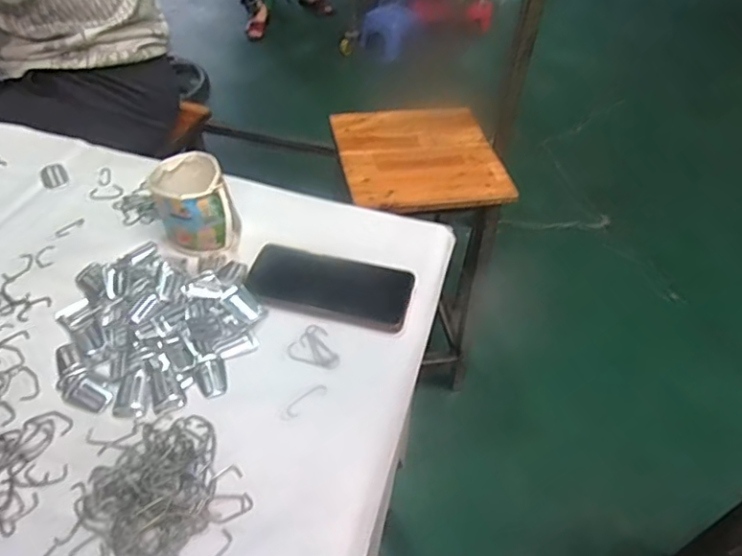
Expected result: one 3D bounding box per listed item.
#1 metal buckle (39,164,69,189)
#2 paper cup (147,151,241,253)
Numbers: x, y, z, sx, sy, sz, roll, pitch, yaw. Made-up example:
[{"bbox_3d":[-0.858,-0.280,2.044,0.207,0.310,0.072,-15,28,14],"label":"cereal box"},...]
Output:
[{"bbox_3d":[-0.389,-0.127,0.701,0.028,0.004,0.046,-24,51,-24],"label":"metal buckle"},{"bbox_3d":[-0.191,-0.082,0.622,0.084,0.070,0.099,-19,49,-20],"label":"paper cup"}]

